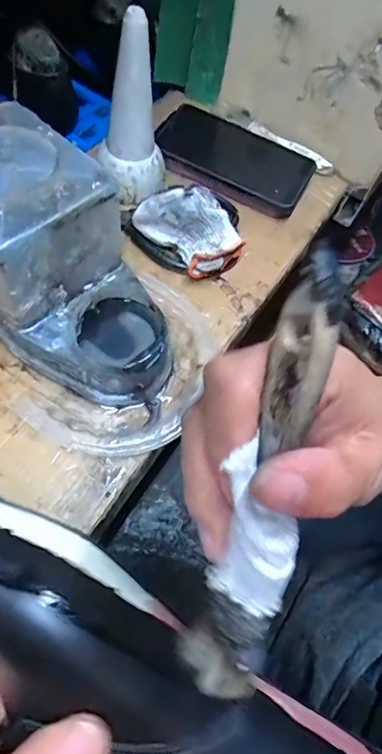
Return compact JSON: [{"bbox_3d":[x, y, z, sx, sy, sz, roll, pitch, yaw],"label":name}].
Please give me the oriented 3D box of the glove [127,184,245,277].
[{"bbox_3d":[-0.004,-0.132,0.403,0.094,0.053,0.052,34,62,10],"label":"glove"}]

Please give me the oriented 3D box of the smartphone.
[{"bbox_3d":[0.045,-0.223,0.477,0.152,0.019,0.078,25,73,-1],"label":"smartphone"}]

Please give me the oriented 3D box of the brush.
[{"bbox_3d":[0.024,0.037,0.152,0.026,0.150,0.017,12,16,4],"label":"brush"}]

